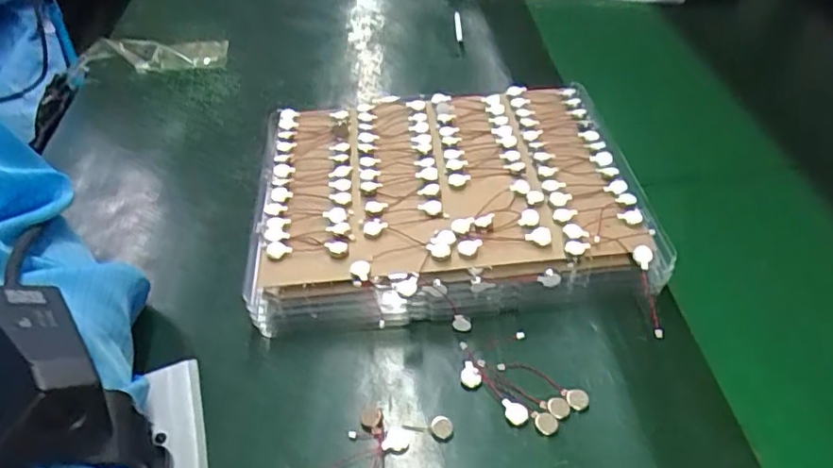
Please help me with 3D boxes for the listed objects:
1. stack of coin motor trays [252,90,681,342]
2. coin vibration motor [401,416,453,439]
[{"bbox_3d":[0.014,-0.025,0.343,0.215,0.042,0.164,-2,45,-1],"label":"stack of coin motor trays"},{"bbox_3d":[0.005,0.086,0.259,0.022,0.004,0.010,6,46,7],"label":"coin vibration motor"}]

